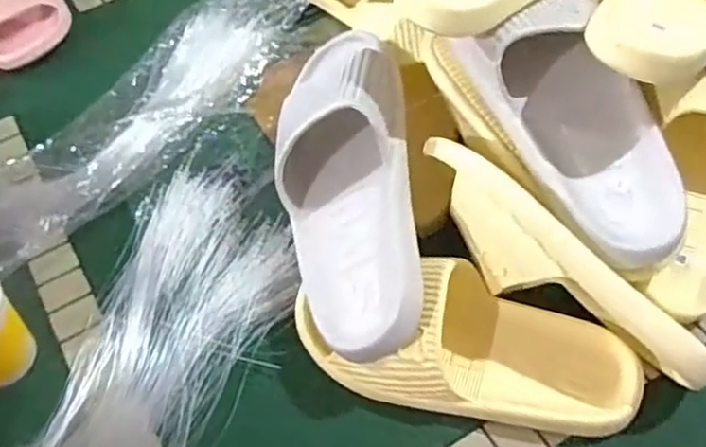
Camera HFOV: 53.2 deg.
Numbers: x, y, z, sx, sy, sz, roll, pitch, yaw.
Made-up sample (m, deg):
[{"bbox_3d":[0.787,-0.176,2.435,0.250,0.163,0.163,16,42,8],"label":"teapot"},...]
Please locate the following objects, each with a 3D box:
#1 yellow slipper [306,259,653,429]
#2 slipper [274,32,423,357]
[{"bbox_3d":[0.079,0.083,0.513,0.253,0.063,0.104,7,59,7],"label":"yellow slipper"},{"bbox_3d":[-0.009,-0.040,0.538,0.106,0.089,0.273,-4,55,0],"label":"slipper"}]

